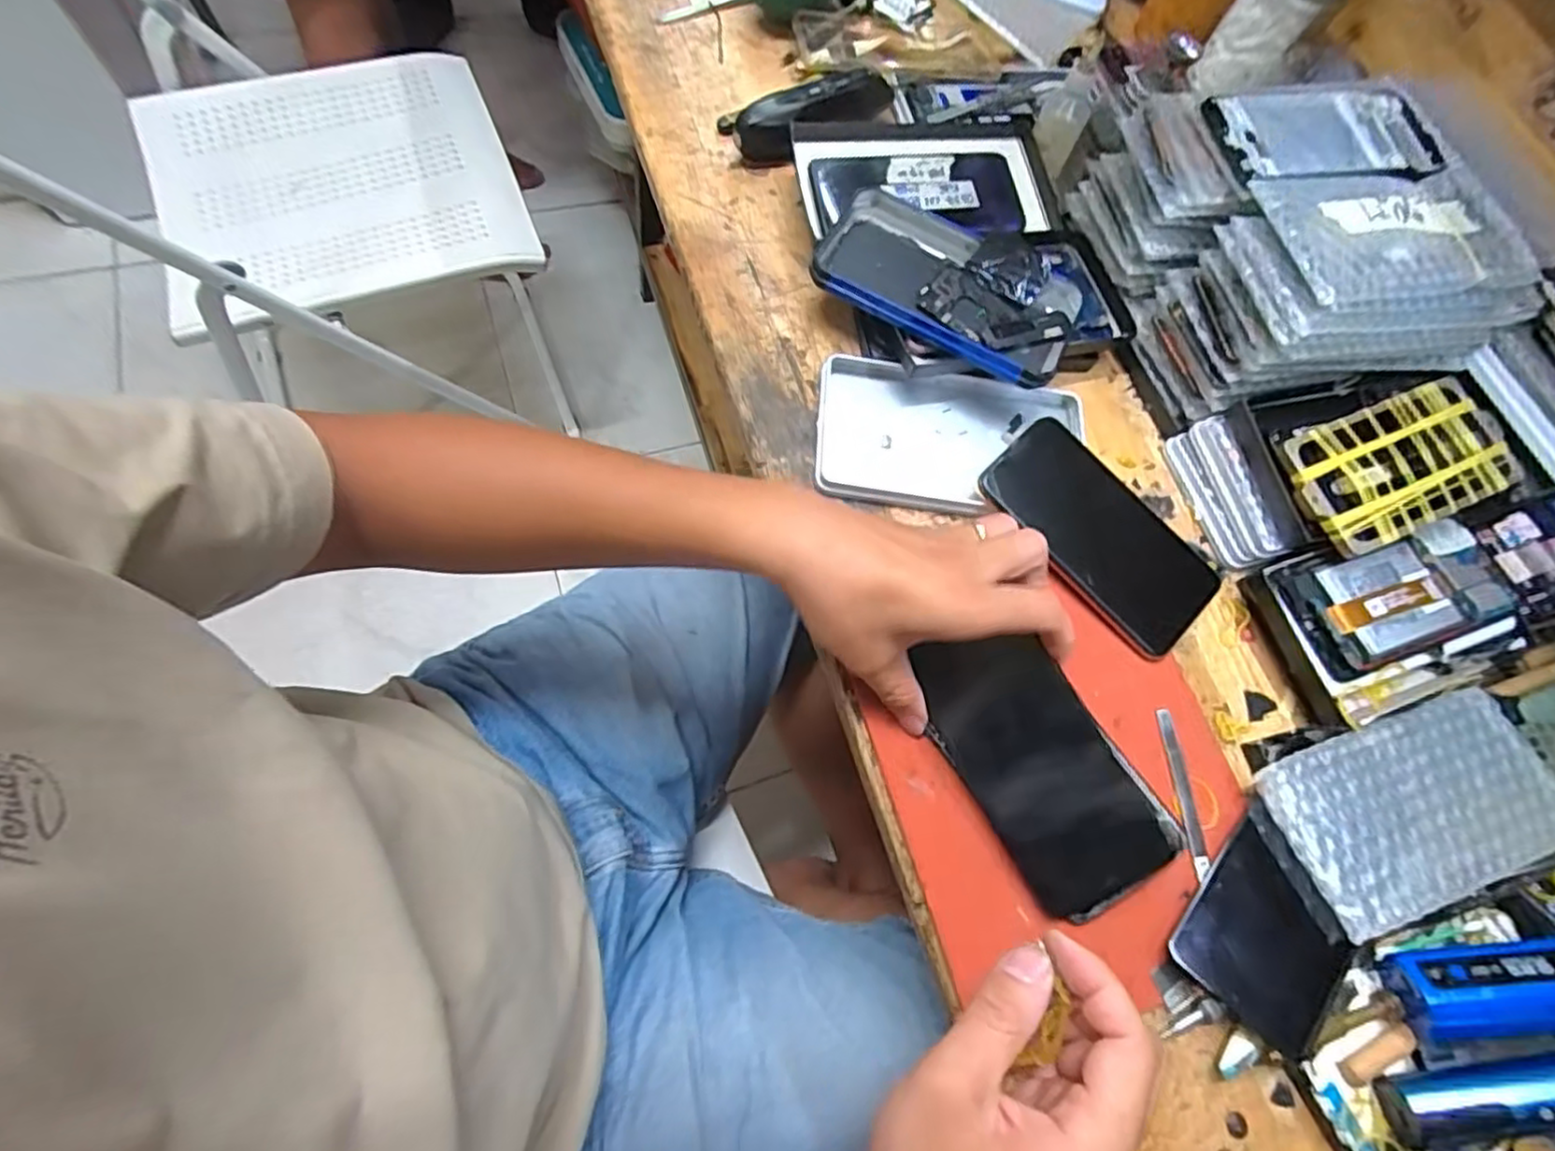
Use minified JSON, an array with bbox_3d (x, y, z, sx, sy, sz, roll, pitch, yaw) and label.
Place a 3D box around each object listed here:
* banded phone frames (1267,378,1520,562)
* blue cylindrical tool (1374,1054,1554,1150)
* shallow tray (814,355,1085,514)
[{"bbox_3d":[0.398,-0.072,0.442,0.155,0.026,0.083,-19,73,-15],"label":"banded phone frames"},{"bbox_3d":[0.383,0.254,0.335,0.153,0.029,0.034,-15,73,9],"label":"blue cylindrical tool"},{"bbox_3d":[0.118,-0.089,0.464,0.185,0.015,0.103,7,65,-9],"label":"shallow tray"}]

